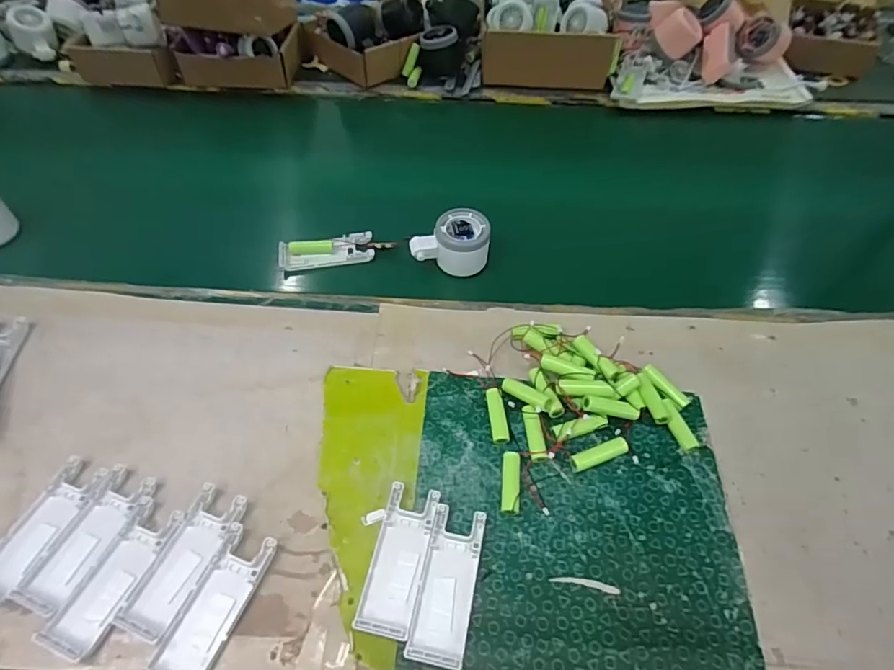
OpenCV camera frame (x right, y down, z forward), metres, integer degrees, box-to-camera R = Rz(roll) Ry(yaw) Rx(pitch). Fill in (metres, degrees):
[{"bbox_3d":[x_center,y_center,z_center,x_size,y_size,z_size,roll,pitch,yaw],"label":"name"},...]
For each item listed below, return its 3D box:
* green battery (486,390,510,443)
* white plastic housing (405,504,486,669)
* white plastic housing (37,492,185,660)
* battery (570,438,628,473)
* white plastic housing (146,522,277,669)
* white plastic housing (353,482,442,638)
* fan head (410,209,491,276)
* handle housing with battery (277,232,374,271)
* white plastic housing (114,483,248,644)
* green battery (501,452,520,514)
[{"bbox_3d":[0.045,0.071,0.454,0.014,0.011,0.048,-4,52,-5],"label":"green battery"},{"bbox_3d":[0.001,0.181,0.378,0.039,0.008,0.105,10,53,6],"label":"white plastic housing"},{"bbox_3d":[-0.240,0.173,0.372,0.040,0.009,0.104,19,54,12],"label":"white plastic housing"},{"bbox_3d":[0.131,0.103,0.440,0.052,0.013,0.014,-16,54,-14],"label":"battery"},{"bbox_3d":[-0.164,0.191,0.362,0.038,0.010,0.105,17,54,11],"label":"white plastic housing"},{"bbox_3d":[-0.035,0.166,0.384,0.039,0.009,0.103,10,53,6],"label":"white plastic housing"},{"bbox_3d":[0.004,-0.103,0.572,0.083,0.049,0.053,2,52,0],"label":"fan head"},{"bbox_3d":[-0.137,-0.094,0.588,0.105,0.015,0.039,-10,53,-10],"label":"handle housing with battery"},{"bbox_3d":[-0.194,0.165,0.381,0.040,0.010,0.104,18,54,12],"label":"white plastic housing"},{"bbox_3d":[0.053,0.121,0.422,0.016,0.013,0.049,4,52,1],"label":"green battery"}]

